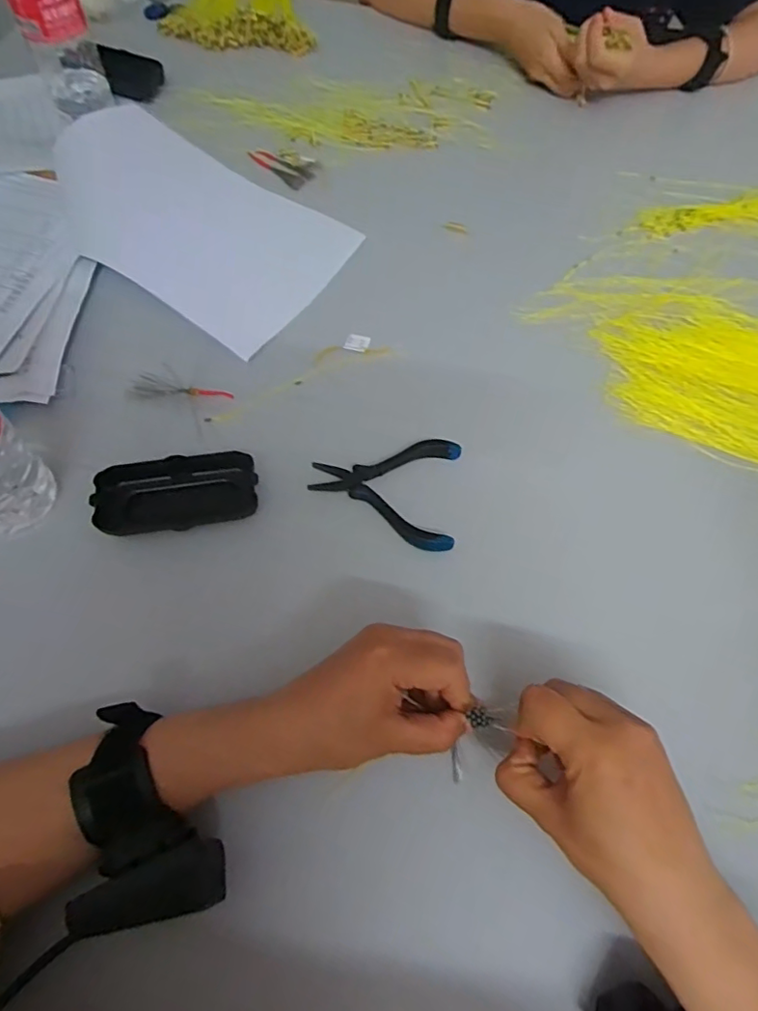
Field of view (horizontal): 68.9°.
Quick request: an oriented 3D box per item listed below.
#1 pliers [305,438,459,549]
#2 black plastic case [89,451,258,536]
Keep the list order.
[{"bbox_3d":[0.004,-0.016,0.425,0.111,0.009,0.088,8,63,0],"label":"pliers"},{"bbox_3d":[-0.145,-0.010,0.402,0.109,0.022,0.053,-9,64,-8],"label":"black plastic case"}]

